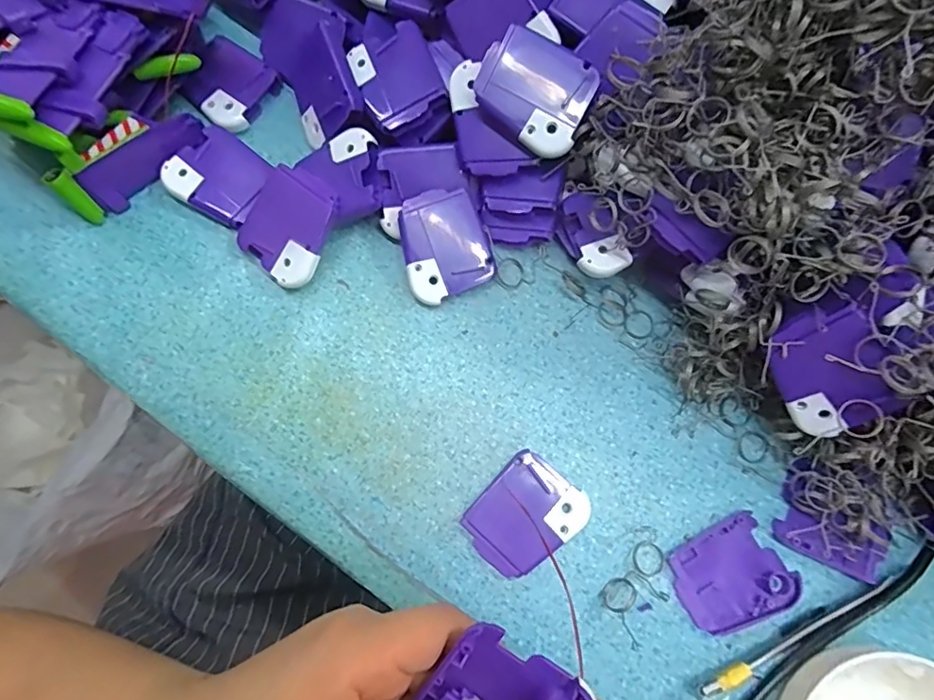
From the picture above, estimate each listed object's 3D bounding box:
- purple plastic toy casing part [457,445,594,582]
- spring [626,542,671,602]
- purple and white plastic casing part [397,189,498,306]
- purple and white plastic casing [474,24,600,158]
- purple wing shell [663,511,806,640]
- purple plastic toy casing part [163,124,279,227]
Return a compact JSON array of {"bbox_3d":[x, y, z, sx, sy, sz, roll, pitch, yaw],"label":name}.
[{"bbox_3d":[0.033,0.093,0.293,0.052,0.008,0.062,41,80,7],"label":"purple plastic toy casing part"},{"bbox_3d":[0.103,0.121,0.290,0.027,0.005,0.023,31,79,5],"label":"spring"},{"bbox_3d":[-0.015,-0.063,0.316,0.053,0.012,0.061,-25,97,-10],"label":"purple and white plastic casing part"},{"bbox_3d":[0.036,-0.140,0.290,0.059,0.015,0.051,28,101,0],"label":"purple and white plastic casing"},{"bbox_3d":[0.145,0.124,0.288,0.060,0.008,0.051,-29,80,-7],"label":"purple wing shell"},{"bbox_3d":[-0.150,-0.105,0.324,0.059,0.023,0.050,36,80,6],"label":"purple plastic toy casing part"}]

